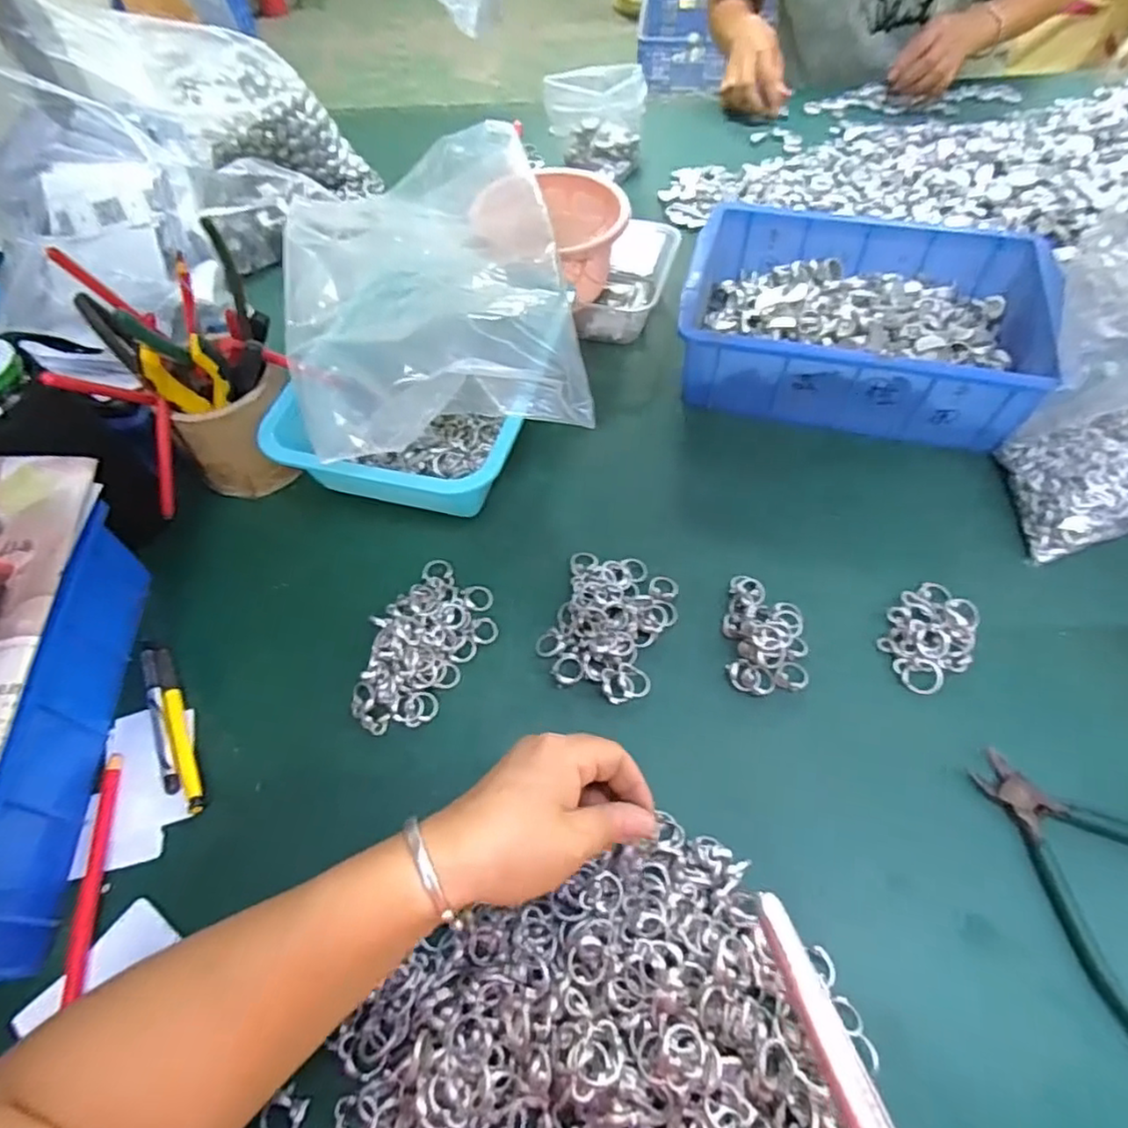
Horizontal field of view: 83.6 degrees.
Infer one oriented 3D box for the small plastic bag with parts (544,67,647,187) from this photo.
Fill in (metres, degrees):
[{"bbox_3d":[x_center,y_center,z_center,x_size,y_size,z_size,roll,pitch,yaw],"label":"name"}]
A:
[{"bbox_3d":[0.038,-0.545,0.774,0.112,0.093,0.063,16,59,14],"label":"small plastic bag with parts"}]

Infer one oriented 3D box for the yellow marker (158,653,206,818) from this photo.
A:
[{"bbox_3d":[-0.261,0.109,0.427,0.012,0.010,0.124,-25,59,-13],"label":"yellow marker"}]

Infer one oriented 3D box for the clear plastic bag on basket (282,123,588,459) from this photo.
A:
[{"bbox_3d":[-0.117,-0.226,0.509,0.222,0.089,0.315,-12,57,-4],"label":"clear plastic bag on basket"}]

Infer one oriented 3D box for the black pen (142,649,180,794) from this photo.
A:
[{"bbox_3d":[-0.274,0.103,0.429,0.010,0.012,0.108,-23,57,-14],"label":"black pen"}]

